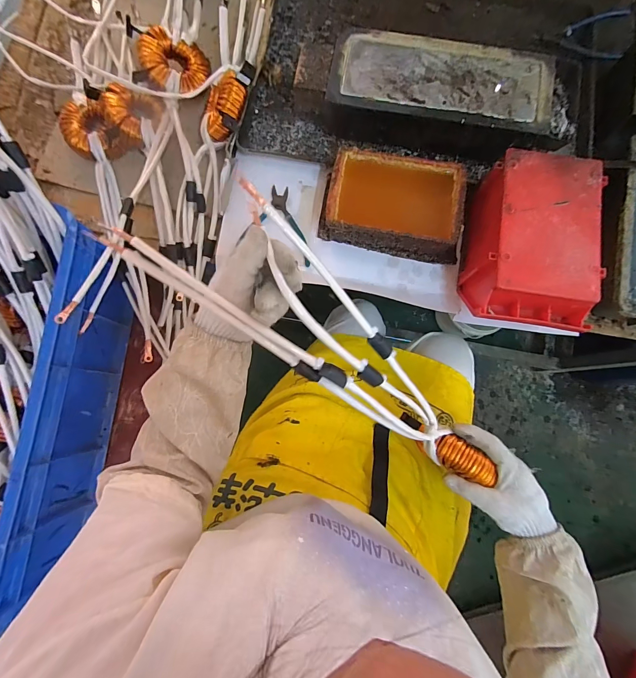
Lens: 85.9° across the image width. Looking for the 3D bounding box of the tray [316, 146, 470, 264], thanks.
[{"bbox_3d":[0.123,-0.212,0.547,0.219,0.064,0.132,10,81,2],"label":"tray"}]

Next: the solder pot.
[{"bbox_3d":[0.205,-0.386,0.566,0.372,0.087,0.168,7,80,2],"label":"solder pot"}]

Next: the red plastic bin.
[{"bbox_3d":[0.308,-0.134,0.500,0.151,0.096,0.233,7,80,2],"label":"red plastic bin"}]

